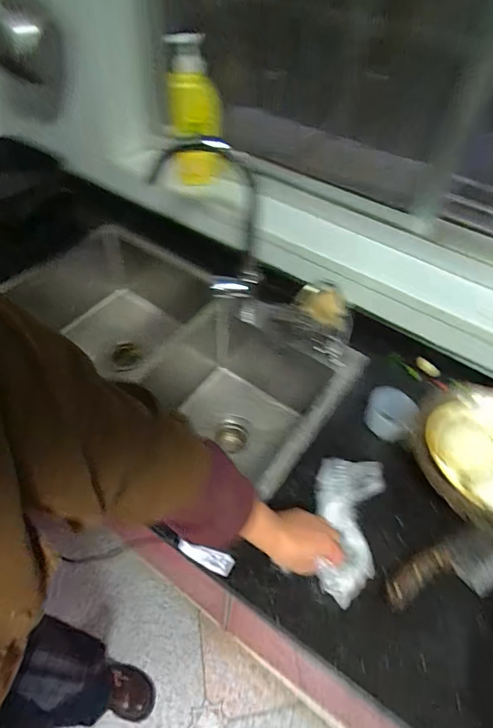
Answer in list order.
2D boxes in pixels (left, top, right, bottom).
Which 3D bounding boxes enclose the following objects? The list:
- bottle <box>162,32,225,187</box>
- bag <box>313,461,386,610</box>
[{"bbox_3d":[-0.106,-0.511,0.857,0.104,0.264,0.110,-4,52,-7],"label":"bottle"},{"bbox_3d":[0.145,0.229,0.587,0.094,0.044,0.195,9,51,6],"label":"bag"}]

